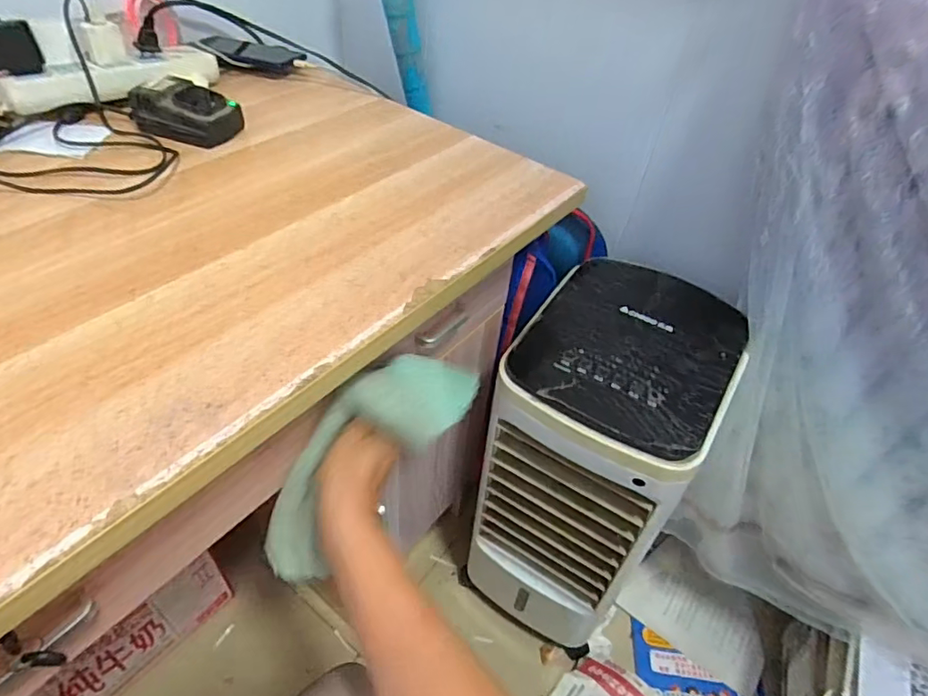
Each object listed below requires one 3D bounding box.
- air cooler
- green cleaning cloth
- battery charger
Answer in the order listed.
[{"bbox_3d":[0.174,0.175,0.812,0.233,0.536,0.264,25,48,18],"label":"air cooler"},{"bbox_3d":[-0.093,0.095,0.474,0.231,0.059,0.076,-48,58,2],"label":"green cleaning cloth"},{"bbox_3d":[-0.303,-0.259,0.603,0.095,0.043,0.082,26,48,19],"label":"battery charger"}]

